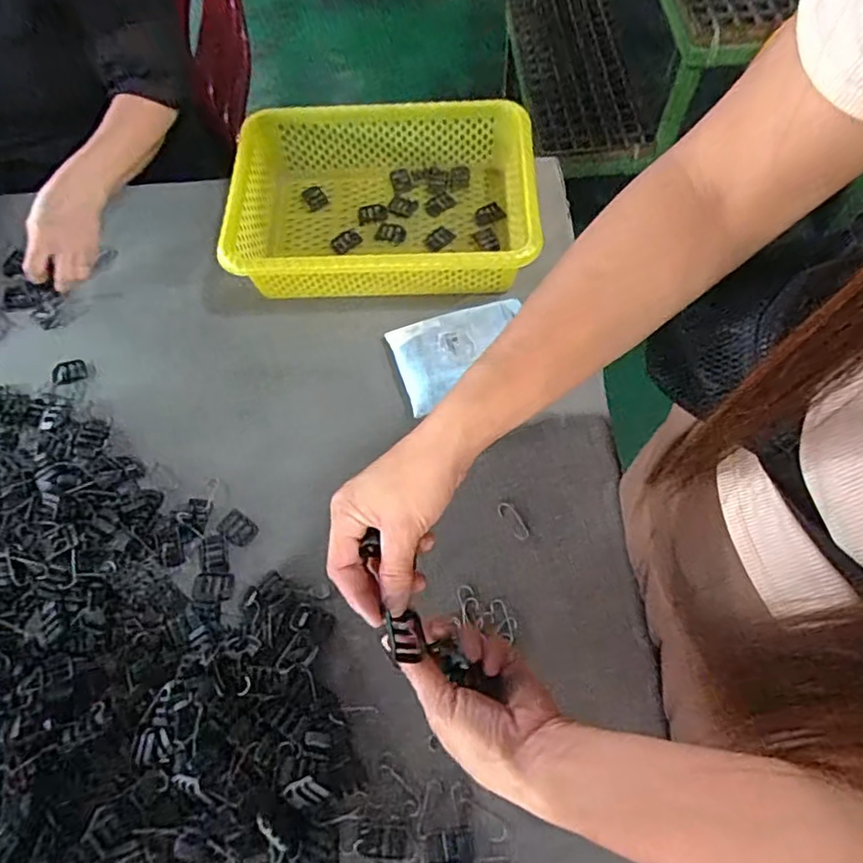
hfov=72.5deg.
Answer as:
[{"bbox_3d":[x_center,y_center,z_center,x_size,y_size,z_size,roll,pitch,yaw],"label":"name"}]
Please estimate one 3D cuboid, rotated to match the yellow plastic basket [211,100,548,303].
[{"bbox_3d":[-0.059,-0.274,0.717,0.354,0.091,0.248,-3,65,2],"label":"yellow plastic basket"}]

